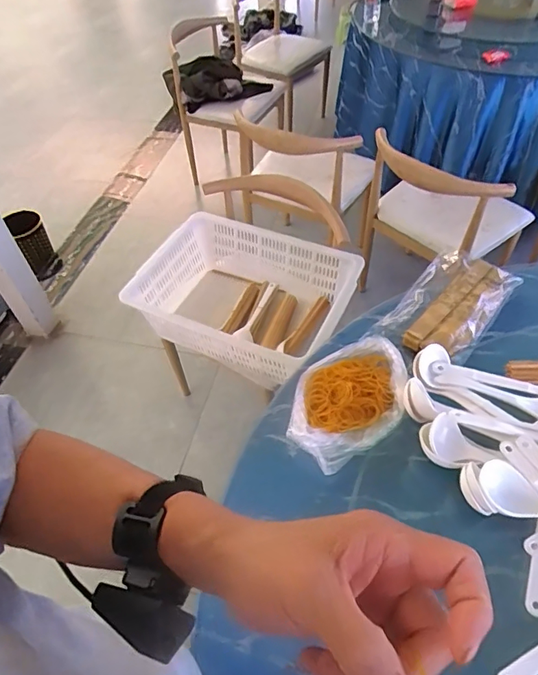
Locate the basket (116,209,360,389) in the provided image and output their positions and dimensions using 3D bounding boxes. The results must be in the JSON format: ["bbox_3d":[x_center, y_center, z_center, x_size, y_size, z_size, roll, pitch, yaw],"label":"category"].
[{"bbox_3d":[-0.060,-0.116,1.311,0.542,0.226,0.382,17,54,17],"label":"basket"}]

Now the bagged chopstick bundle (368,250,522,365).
[{"bbox_3d":[0.373,-0.074,0.968,0.172,0.026,0.288,33,59,26],"label":"bagged chopstick bundle"}]

